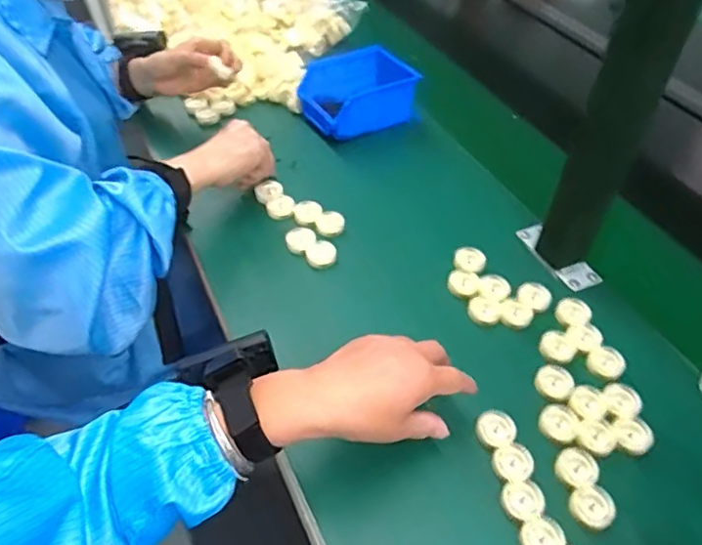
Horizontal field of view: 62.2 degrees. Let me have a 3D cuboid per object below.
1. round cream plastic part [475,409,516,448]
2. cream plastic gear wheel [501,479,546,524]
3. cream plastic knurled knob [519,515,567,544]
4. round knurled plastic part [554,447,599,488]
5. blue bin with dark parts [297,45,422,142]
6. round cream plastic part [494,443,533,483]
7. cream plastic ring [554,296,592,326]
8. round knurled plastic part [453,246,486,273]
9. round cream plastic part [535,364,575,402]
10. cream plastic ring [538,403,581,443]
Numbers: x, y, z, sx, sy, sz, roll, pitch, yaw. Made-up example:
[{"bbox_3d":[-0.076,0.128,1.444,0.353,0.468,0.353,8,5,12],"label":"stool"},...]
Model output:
[{"bbox_3d":[0.122,0.132,0.492,0.032,0.006,0.032,1,46,-1],"label":"round cream plastic part"},{"bbox_3d":[0.133,0.178,0.453,0.032,0.004,0.030,-7,53,9],"label":"cream plastic gear wheel"},{"bbox_3d":[0.143,0.199,0.434,0.030,0.008,0.031,-19,50,-20],"label":"cream plastic knurled knob"},{"bbox_3d":[0.183,0.158,0.472,0.031,0.009,0.032,1,46,-1],"label":"round knurled plastic part"},{"bbox_3d":[0.006,-0.251,0.808,0.141,0.064,0.114,-20,50,-20],"label":"blue bin with dark parts"},{"bbox_3d":[0.132,0.154,0.472,0.029,0.006,0.030,1,46,-1],"label":"round cream plastic part"},{"bbox_3d":[0.224,0.039,0.587,0.038,0.005,0.031,-17,49,-18],"label":"cream plastic ring"},{"bbox_3d":[0.129,-0.013,0.631,0.034,0.010,0.035,1,46,-1],"label":"round knurled plastic part"},{"bbox_3d":[0.185,0.100,0.528,0.033,0.012,0.032,1,46,-1],"label":"round cream plastic part"},{"bbox_3d":[0.178,0.130,0.499,0.031,0.008,0.034,1,46,-1],"label":"cream plastic ring"}]

